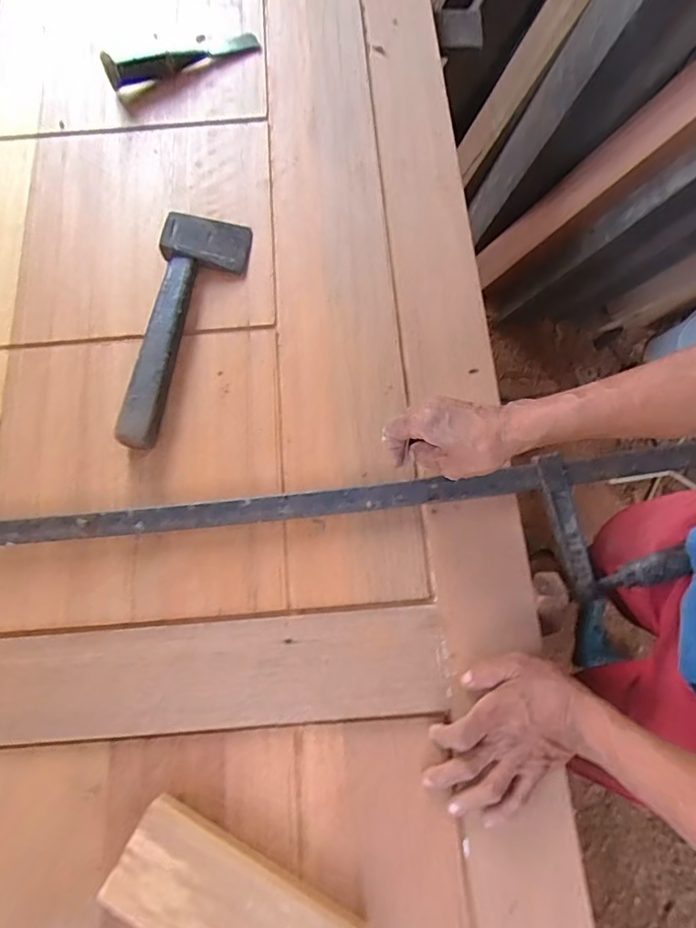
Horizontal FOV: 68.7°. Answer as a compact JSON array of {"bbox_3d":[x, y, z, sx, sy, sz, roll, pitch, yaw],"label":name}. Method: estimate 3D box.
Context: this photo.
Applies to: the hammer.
[{"bbox_3d":[-0.202,-0.174,0.642,0.111,0.039,0.326,5,74,2],"label":"hammer"}]

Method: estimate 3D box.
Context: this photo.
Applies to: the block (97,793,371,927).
[{"bbox_3d":[-0.103,0.410,0.466,0.233,0.042,0.094,27,76,8],"label":"block"}]

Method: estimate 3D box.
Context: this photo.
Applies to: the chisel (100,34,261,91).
[{"bbox_3d":[-0.244,-0.611,0.759,0.235,0.040,0.046,-21,75,-5],"label":"chisel"}]

